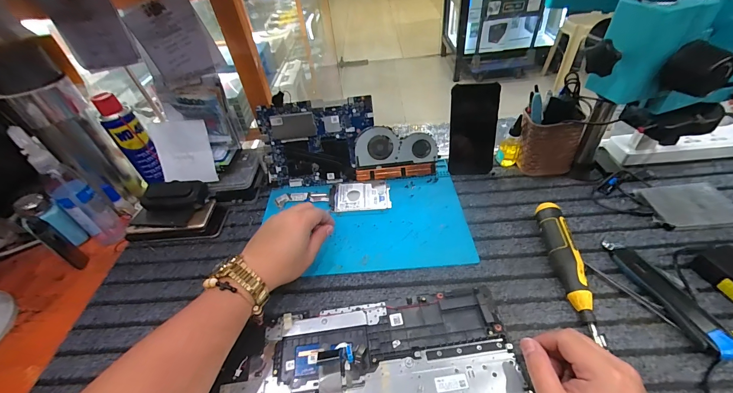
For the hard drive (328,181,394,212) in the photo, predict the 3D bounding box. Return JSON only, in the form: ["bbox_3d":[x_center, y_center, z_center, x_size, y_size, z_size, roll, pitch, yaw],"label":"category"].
[{"bbox_3d":[-0.012,-0.002,0.583,0.109,0.006,0.070,-5,45,6],"label":"hard drive"}]

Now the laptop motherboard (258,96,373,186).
[{"bbox_3d":[-0.090,-0.096,0.594,0.201,0.150,0.010,-4,20,3],"label":"laptop motherboard"}]

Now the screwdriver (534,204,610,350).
[{"bbox_3d":[0.271,0.092,0.434,0.032,0.038,0.191,-4,45,7],"label":"screwdriver"}]

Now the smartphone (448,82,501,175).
[{"bbox_3d":[0.194,-0.118,0.582,0.080,0.162,0.007,-1,24,6],"label":"smartphone"}]

